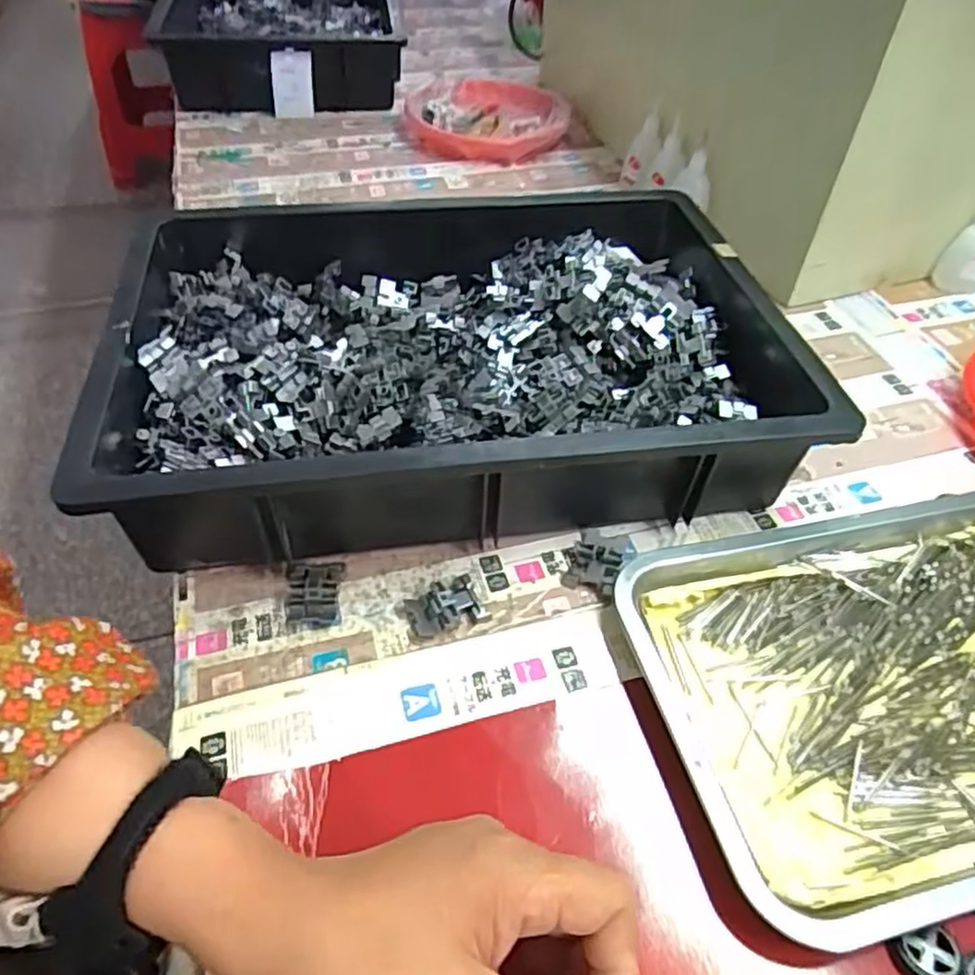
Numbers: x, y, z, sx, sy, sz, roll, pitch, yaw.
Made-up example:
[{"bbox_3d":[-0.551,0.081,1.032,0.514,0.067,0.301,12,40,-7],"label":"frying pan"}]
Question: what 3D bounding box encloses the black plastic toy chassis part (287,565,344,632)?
[{"bbox_3d":[-0.102,0.062,0.421,0.033,0.010,0.045,-5,46,-7],"label":"black plastic toy chassis part"}]

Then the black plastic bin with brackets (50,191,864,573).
[{"bbox_3d":[-0.015,-0.096,0.517,0.447,0.093,0.314,-6,46,-8],"label":"black plastic bin with brackets"}]

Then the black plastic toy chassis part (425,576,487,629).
[{"bbox_3d":[-0.020,0.068,0.419,0.032,0.011,0.029,-19,50,-20],"label":"black plastic toy chassis part"}]

